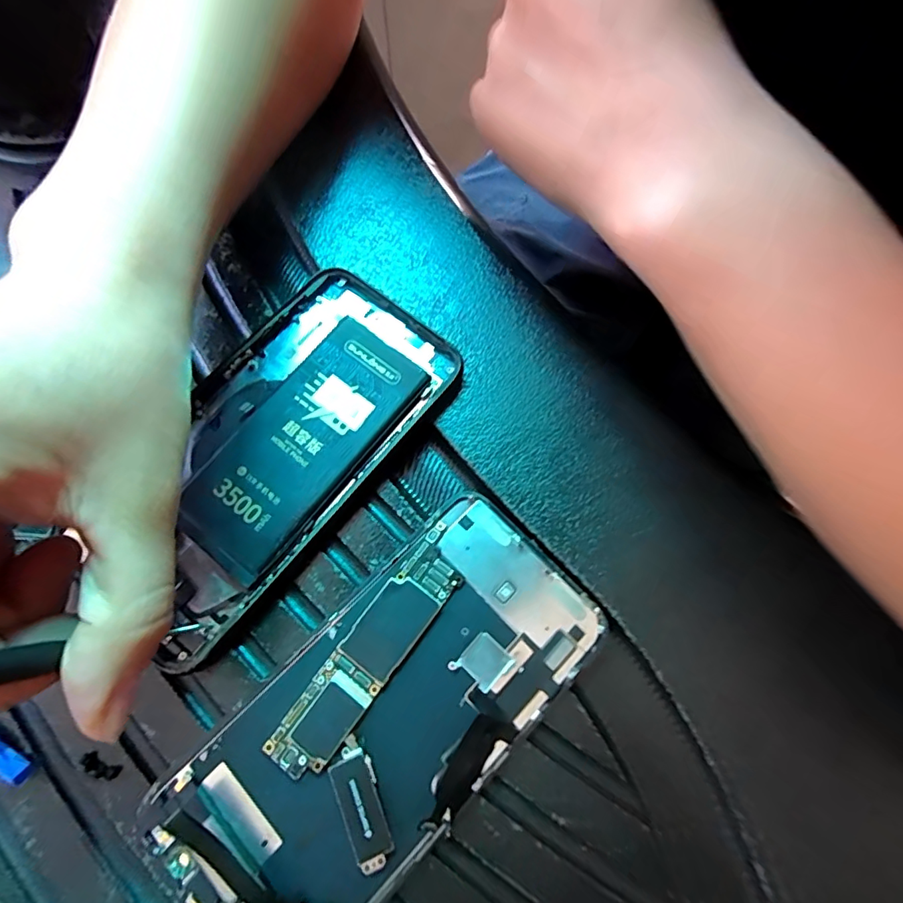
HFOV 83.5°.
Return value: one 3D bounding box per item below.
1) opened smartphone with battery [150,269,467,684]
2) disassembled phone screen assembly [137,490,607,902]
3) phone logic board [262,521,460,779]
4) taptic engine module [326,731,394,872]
[{"bbox_3d":[-0.066,-0.004,0.191,0.075,0.007,0.144,37,76,11],"label":"opened smartphone with battery"},{"bbox_3d":[-0.021,0.085,0.165,0.071,0.007,0.147,43,76,13],"label":"disassembled phone screen assembly"},{"bbox_3d":[-0.026,0.066,0.170,0.020,0.005,0.086,36,76,11],"label":"phone logic board"},{"bbox_3d":[-0.028,0.108,0.154,0.013,0.004,0.035,-23,74,-7],"label":"taptic engine module"}]

